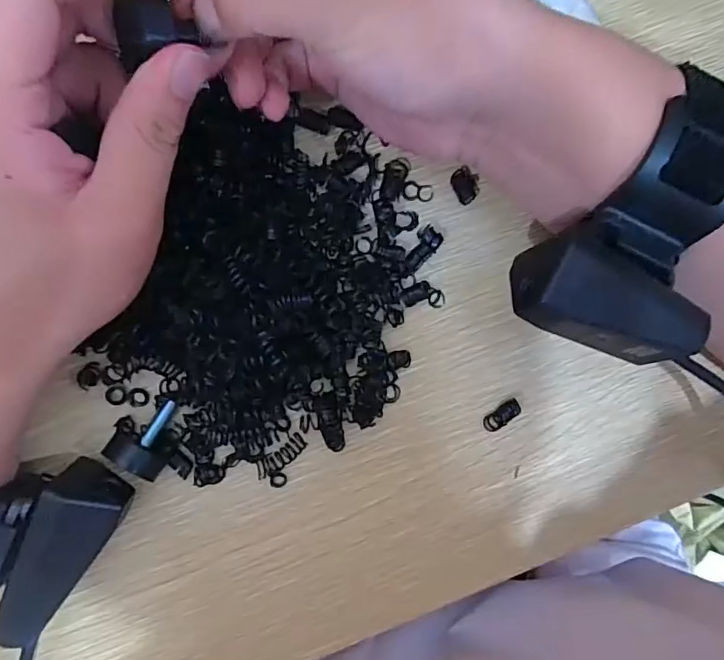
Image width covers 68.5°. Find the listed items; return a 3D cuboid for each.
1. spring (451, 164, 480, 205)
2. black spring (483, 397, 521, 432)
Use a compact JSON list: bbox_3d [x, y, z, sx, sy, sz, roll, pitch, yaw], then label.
[{"bbox_3d":[0.046,-0.064,0.237,0.010,0.007,0.015,-26,96,-2],"label":"spring"},{"bbox_3d":[0.066,0.040,0.249,0.019,0.005,0.009,-36,97,-1],"label":"black spring"}]

